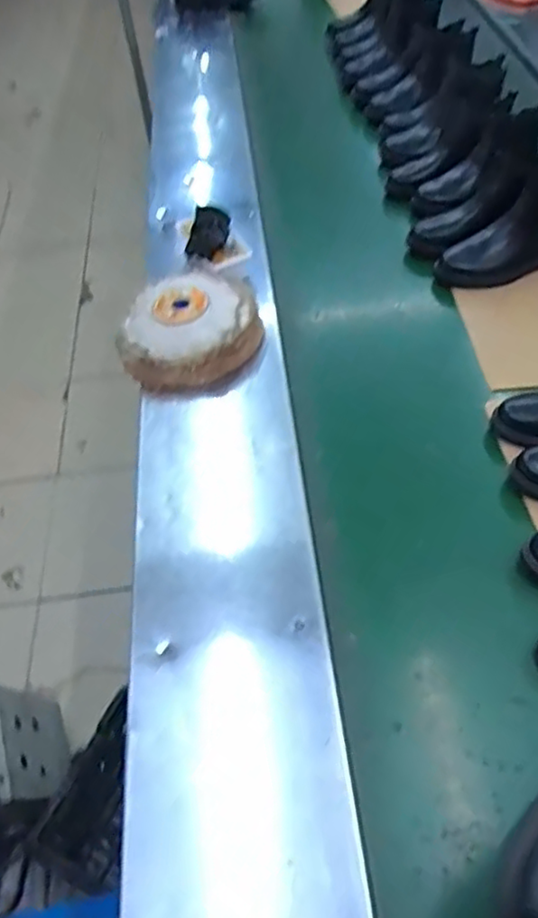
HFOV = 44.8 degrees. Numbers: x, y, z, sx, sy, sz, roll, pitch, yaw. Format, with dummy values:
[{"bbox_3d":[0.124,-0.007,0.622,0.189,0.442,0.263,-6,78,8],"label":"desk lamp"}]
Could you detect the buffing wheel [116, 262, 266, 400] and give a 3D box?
[{"bbox_3d":[-0.138,-0.224,1.082,0.226,0.075,0.240,-4,51,4],"label":"buffing wheel"}]

